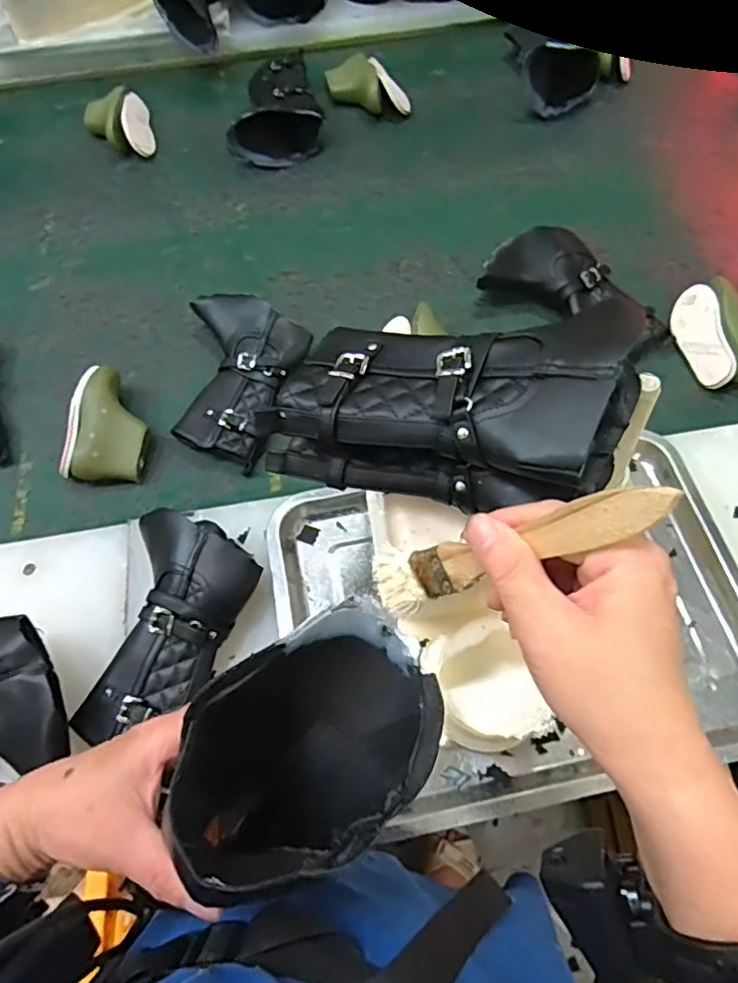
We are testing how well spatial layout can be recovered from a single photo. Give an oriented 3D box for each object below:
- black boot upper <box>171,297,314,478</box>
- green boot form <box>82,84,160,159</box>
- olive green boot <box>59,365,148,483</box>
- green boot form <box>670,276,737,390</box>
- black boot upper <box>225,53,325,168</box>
[{"bbox_3d":[-0.159,-0.132,0.683,0.149,0.044,0.193,18,65,11],"label":"black boot upper"},{"bbox_3d":[-0.378,-0.558,0.903,0.092,0.043,0.144,-17,63,-6],"label":"green boot form"},{"bbox_3d":[-0.279,-0.072,0.654,0.080,0.044,0.127,2,63,3],"label":"olive green boot"},{"bbox_3d":[0.408,-0.182,0.683,0.098,0.051,0.130,-8,63,-2],"label":"green boot form"},{"bbox_3d":[-0.130,-0.576,0.897,0.130,0.069,0.213,3,63,4],"label":"black boot upper"}]

